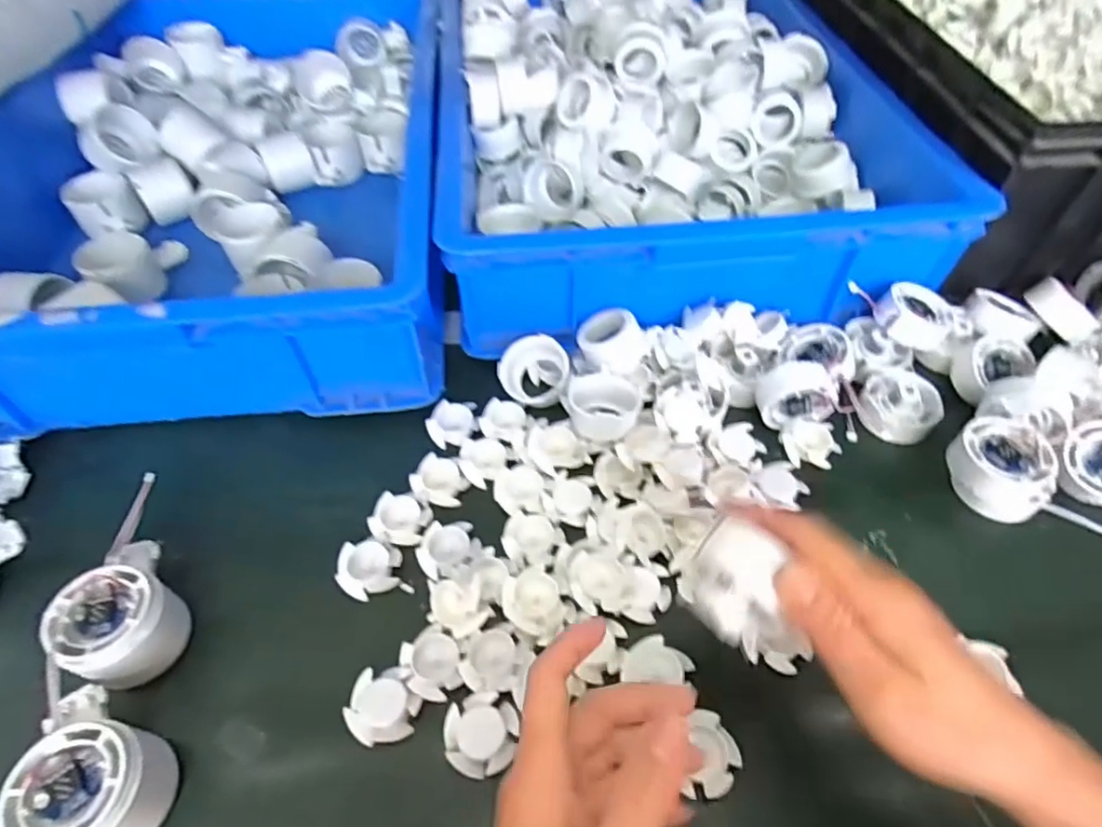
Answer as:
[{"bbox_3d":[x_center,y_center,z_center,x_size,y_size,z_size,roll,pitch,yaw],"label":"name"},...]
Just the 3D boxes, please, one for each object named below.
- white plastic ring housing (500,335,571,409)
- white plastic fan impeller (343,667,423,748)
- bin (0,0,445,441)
[{"bbox_3d":[-0.013,-0.033,0.489,0.053,0.039,0.050,-10,59,-4],"label":"white plastic ring housing"},{"bbox_3d":[-0.095,0.166,0.346,0.040,0.022,0.039,0,53,0],"label":"white plastic fan impeller"},{"bbox_3d":[-0.323,-0.249,0.599,0.423,0.163,0.581,-6,53,-4],"label":"bin"}]

